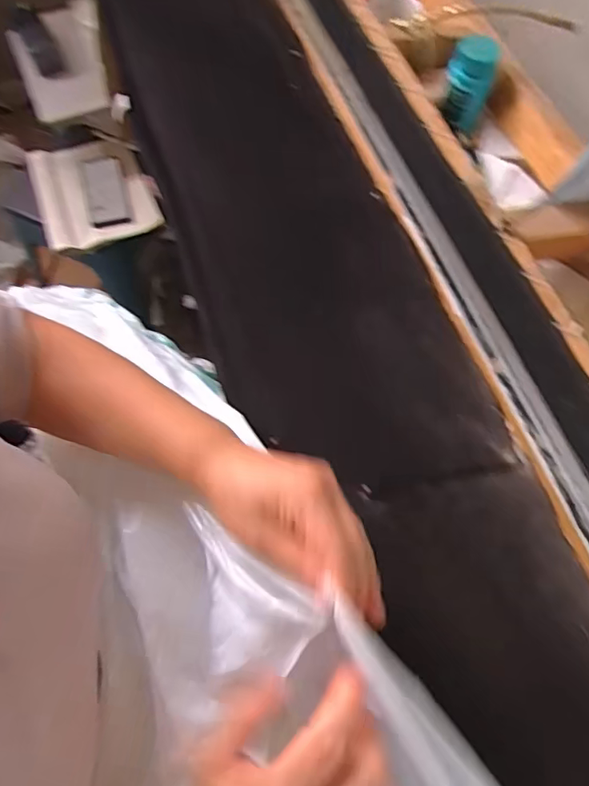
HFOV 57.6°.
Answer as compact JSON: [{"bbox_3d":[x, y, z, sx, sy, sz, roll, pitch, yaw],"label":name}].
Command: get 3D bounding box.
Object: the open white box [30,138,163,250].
[{"bbox_3d":[-0.385,-0.377,1.006,0.195,0.032,0.234,-25,68,-13],"label":"open white box"}]

